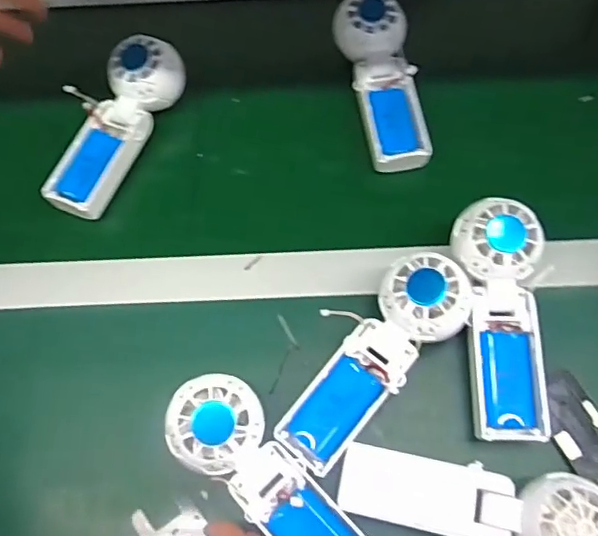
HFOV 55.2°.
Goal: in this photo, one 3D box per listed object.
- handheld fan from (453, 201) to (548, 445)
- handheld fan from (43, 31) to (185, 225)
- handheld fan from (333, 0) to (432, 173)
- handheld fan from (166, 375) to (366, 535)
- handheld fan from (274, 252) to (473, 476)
[{"bbox_3d":[0.148,0.035,0.416,0.056,0.033,0.168,-2,81,1],"label":"handheld fan"},{"bbox_3d":[-0.168,-0.127,0.514,0.061,0.039,0.170,24,80,12],"label":"handheld fan"},{"bbox_3d":[0.077,-0.169,0.519,0.061,0.033,0.171,-11,79,-4],"label":"handheld fan"},{"bbox_3d":[-0.016,0.142,0.370,0.055,0.027,0.170,-42,86,-16],"label":"handheld fan"},{"bbox_3d":[0.054,0.064,0.405,0.059,0.032,0.169,40,87,18],"label":"handheld fan"}]

